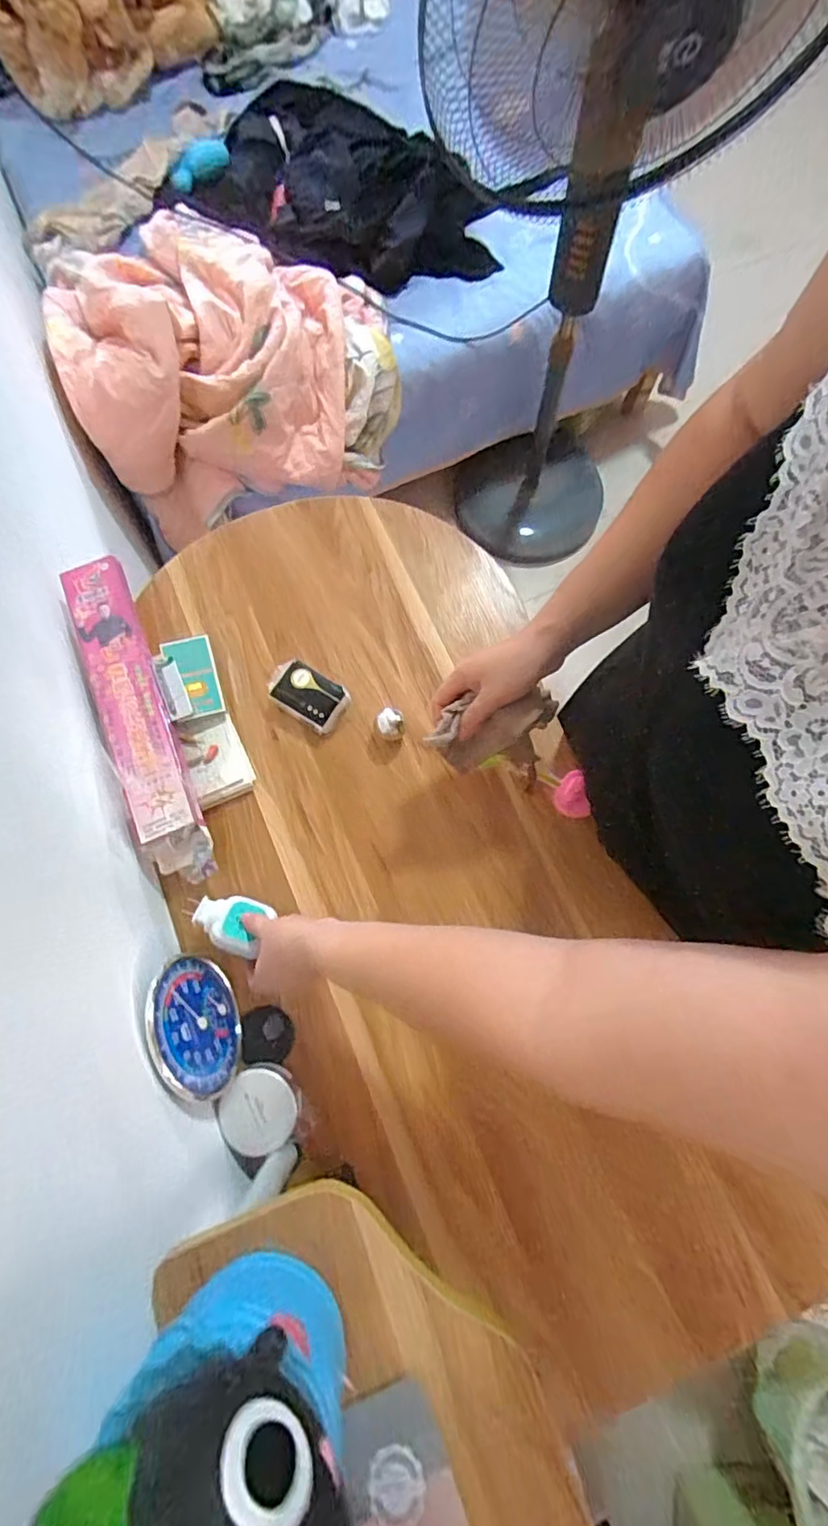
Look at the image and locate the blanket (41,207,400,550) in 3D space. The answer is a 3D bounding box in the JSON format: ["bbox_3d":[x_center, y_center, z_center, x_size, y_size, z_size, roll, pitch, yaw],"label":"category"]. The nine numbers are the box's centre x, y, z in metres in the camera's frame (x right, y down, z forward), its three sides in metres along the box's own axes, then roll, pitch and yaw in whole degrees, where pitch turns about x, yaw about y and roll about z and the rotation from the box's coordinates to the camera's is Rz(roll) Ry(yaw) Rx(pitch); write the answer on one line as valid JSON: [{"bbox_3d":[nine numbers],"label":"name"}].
[{"bbox_3d":[-0.353,-0.814,1.101,0.589,0.309,0.487,-21,77,-5],"label":"blanket"}]

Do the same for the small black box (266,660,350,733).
[{"bbox_3d":[-0.124,-0.080,0.651,0.092,0.031,0.059,34,79,8],"label":"small black box"}]

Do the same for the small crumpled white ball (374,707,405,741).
[{"bbox_3d":[-0.027,-0.042,0.639,0.033,0.038,0.035,0,76,0],"label":"small crumpled white ball"}]

